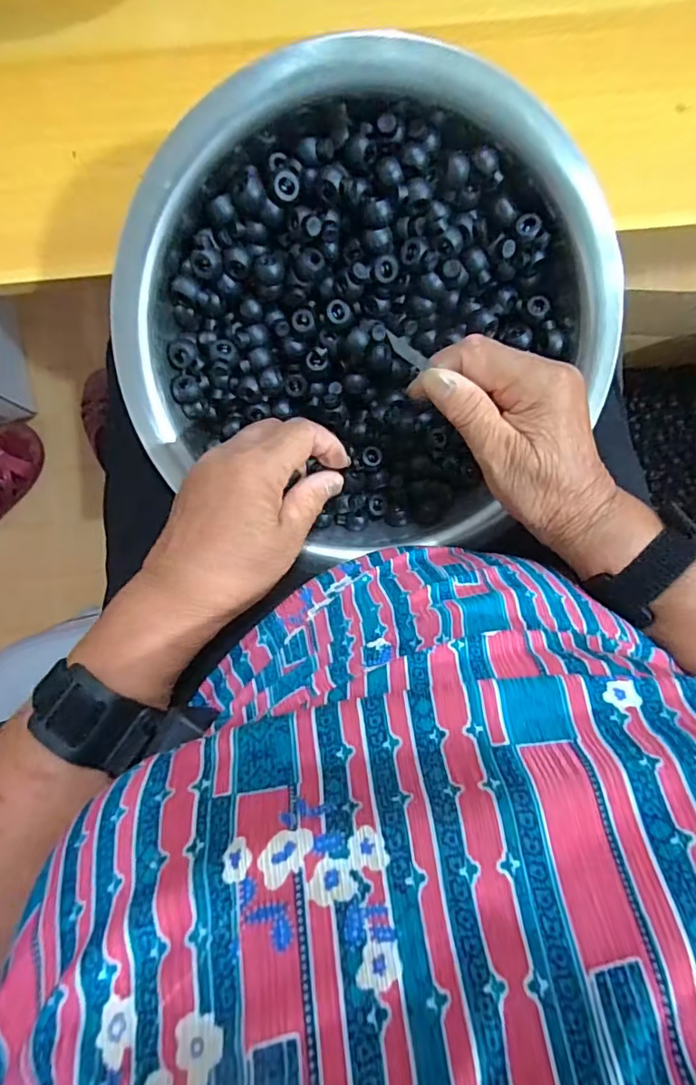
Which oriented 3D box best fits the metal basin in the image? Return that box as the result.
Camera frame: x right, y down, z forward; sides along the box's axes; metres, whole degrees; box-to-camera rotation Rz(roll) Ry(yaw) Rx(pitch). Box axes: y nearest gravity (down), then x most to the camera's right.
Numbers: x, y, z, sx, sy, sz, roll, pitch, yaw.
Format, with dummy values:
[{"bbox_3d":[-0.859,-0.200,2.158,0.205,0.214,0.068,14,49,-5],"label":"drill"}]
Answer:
[{"bbox_3d":[0.010,-0.133,0.356,0.286,0.105,0.286,-2,120,-4],"label":"metal basin"}]

